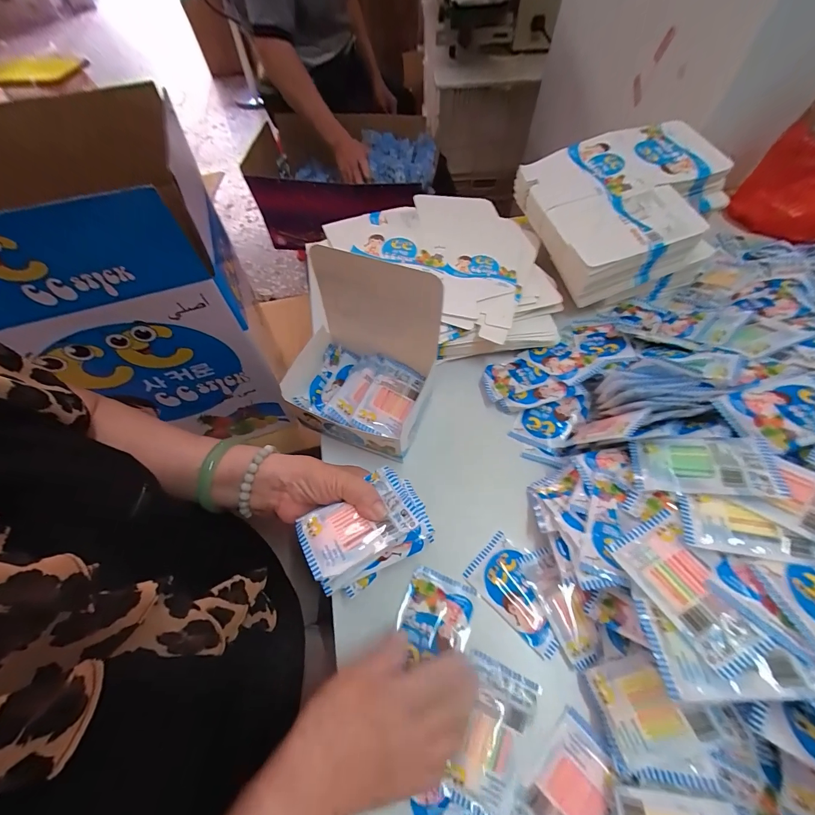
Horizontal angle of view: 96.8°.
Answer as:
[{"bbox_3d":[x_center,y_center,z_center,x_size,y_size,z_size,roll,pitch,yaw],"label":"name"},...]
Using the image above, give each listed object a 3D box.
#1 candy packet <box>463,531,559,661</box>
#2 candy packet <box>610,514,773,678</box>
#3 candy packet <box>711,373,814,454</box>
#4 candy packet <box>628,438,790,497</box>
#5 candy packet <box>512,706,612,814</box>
[{"bbox_3d":[0.114,0.185,0.364,0.062,0.007,0.101,-41,68,-19],"label":"candy packet"},{"bbox_3d":[0.219,0.138,0.280,0.059,0.005,0.103,-32,46,0],"label":"candy packet"},{"bbox_3d":[0.369,0.002,0.339,0.127,0.019,0.066,-13,62,-6],"label":"candy packet"},{"bbox_3d":[0.264,0.052,0.327,0.104,0.009,0.061,-5,42,28],"label":"candy packet"},{"bbox_3d":[0.128,0.315,0.292,0.058,0.018,0.107,31,66,17],"label":"candy packet"}]

